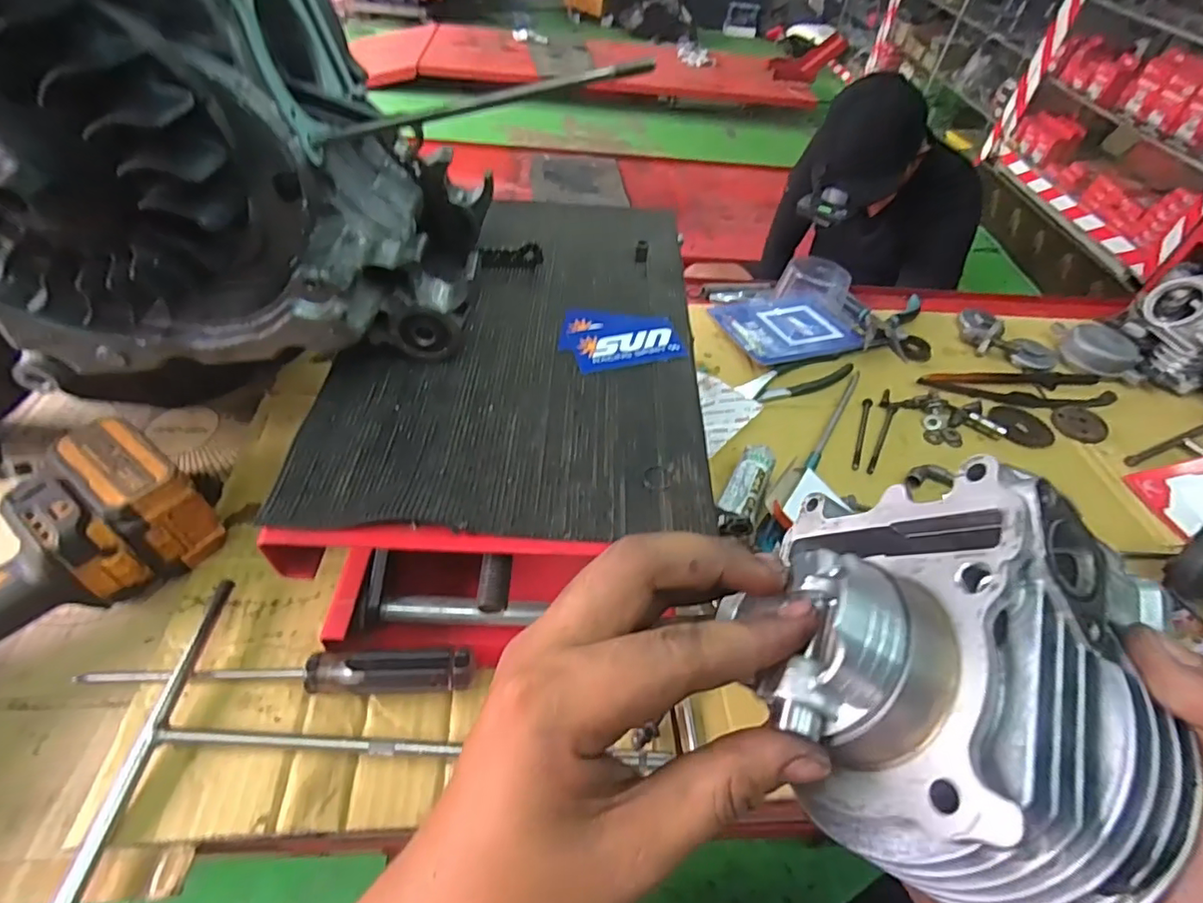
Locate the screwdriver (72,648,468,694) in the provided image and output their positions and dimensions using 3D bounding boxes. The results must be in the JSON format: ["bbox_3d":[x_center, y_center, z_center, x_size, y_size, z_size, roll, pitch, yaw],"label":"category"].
[{"bbox_3d":[-0.198,0.137,0.353,0.233,0.029,0.021,1,49,-6],"label":"screwdriver"}]

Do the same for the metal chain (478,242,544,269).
[{"bbox_3d":[-0.069,-0.149,0.434,0.048,0.018,0.008,3,49,-4],"label":"metal chain"}]

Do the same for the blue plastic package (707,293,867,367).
[{"bbox_3d":[0.222,-0.150,0.675,0.150,0.030,0.106,-12,51,-16],"label":"blue plastic package"}]

